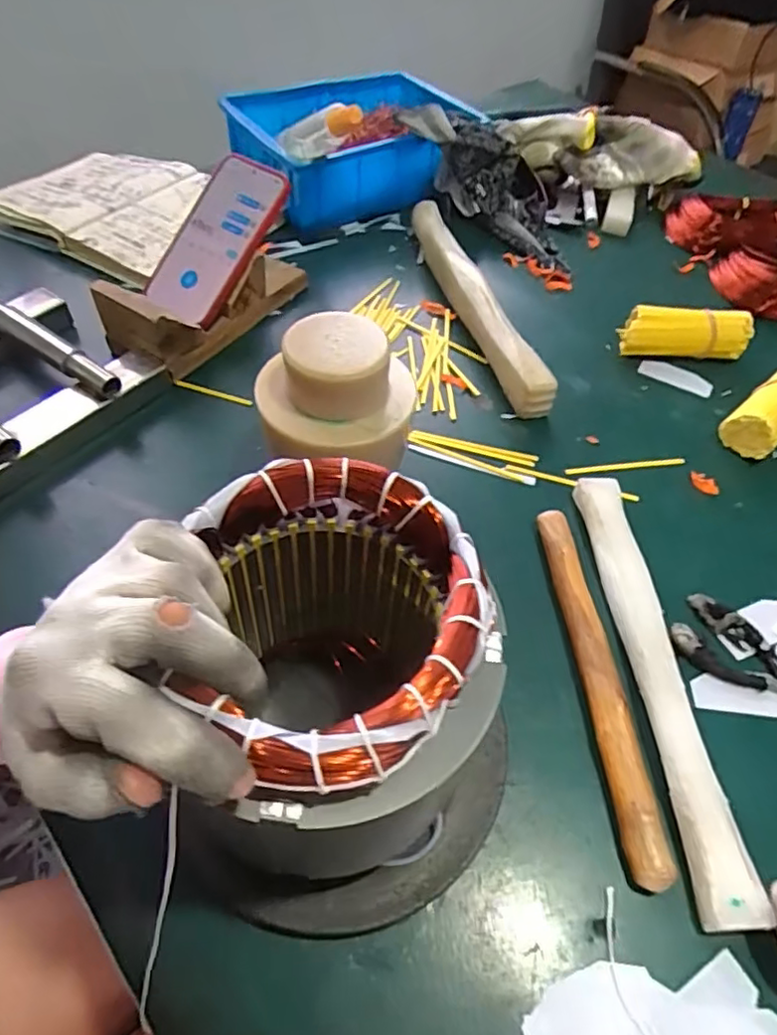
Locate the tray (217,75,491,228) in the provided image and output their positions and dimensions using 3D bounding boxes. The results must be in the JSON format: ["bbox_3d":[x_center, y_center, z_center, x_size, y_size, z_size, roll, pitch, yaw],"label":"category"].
[{"bbox_3d":[-0.049,-0.451,0.768,0.290,0.108,0.158,-26,58,-22],"label":"tray"}]

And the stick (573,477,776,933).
[{"bbox_3d":[0.171,0.092,0.406,0.030,0.026,0.298,0,52,-5],"label":"stick"}]

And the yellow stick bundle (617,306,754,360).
[{"bbox_3d":[0.297,-0.185,0.622,0.127,0.046,0.044,4,52,-2],"label":"yellow stick bundle"}]

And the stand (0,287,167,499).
[{"bbox_3d":[-0.316,-0.111,0.504,0.173,0.050,0.185,32,56,19],"label":"stand"}]

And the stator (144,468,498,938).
[{"bbox_3d":[-0.024,0.091,0.290,0.146,0.169,0.160,2,51,-3],"label":"stator"}]

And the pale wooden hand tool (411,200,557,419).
[{"bbox_3d":[0.087,-0.225,0.629,0.033,0.044,0.313,-12,54,-14],"label":"pale wooden hand tool"}]

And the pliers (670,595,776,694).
[{"bbox_3d":[0.248,0.100,0.416,0.110,0.016,0.050,35,57,21],"label":"pliers"}]

